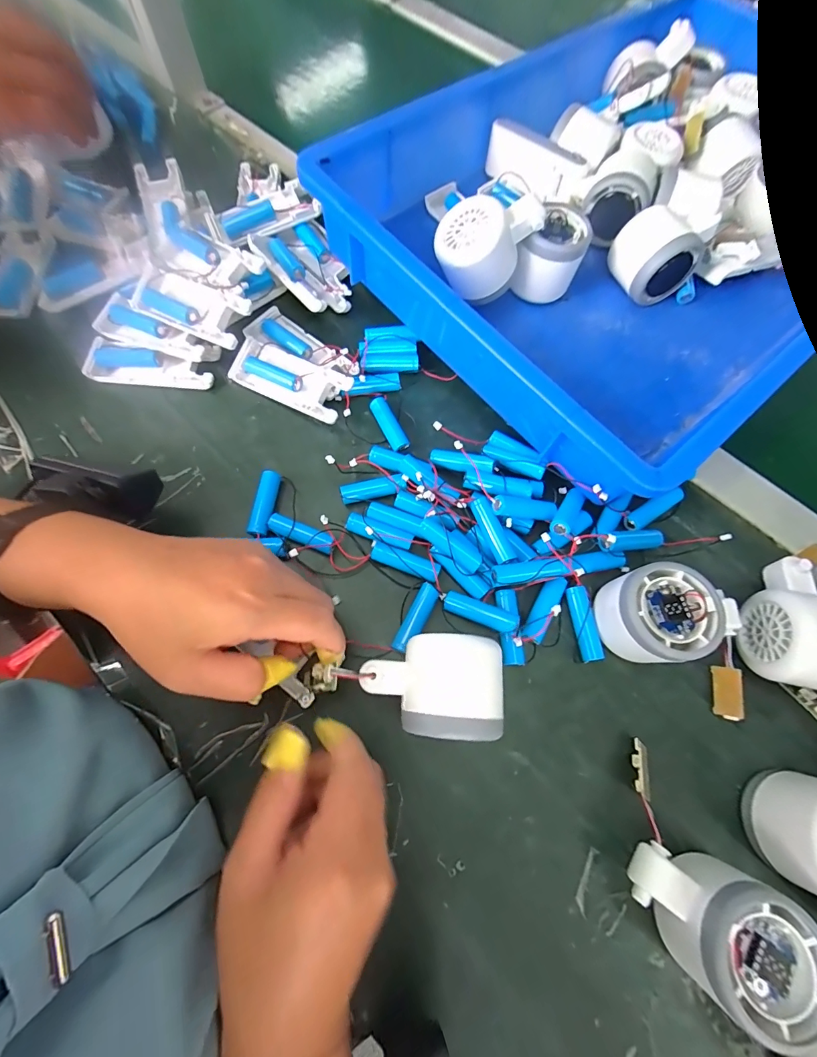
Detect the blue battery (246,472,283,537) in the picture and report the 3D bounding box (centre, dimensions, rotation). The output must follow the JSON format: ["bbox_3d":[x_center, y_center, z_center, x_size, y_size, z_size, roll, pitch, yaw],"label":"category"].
[{"bbox_3d":[-0.108,-0.018,0.305,0.013,0.015,0.050,7,71,1],"label":"blue battery"}]

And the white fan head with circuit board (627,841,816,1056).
[{"bbox_3d":[0.159,0.204,0.215,0.080,0.052,0.056,37,74,10],"label":"white fan head with circuit board"}]

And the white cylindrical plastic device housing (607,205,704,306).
[{"bbox_3d":[0.216,-0.240,0.359,0.056,0.061,0.054,-21,73,-8],"label":"white cylindrical plastic device housing"}]

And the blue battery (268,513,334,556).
[{"bbox_3d":[-0.078,0.004,0.296,0.049,0.014,0.014,22,72,6],"label":"blue battery"}]

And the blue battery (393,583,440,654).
[{"bbox_3d":[0.005,0.062,0.283,0.013,0.013,0.050,28,73,8],"label":"blue battery"}]

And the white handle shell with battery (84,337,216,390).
[{"bbox_3d":[-0.218,-0.141,0.346,0.104,0.019,0.033,3,71,0],"label":"white handle shell with battery"}]

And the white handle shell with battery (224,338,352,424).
[{"bbox_3d":[-0.096,-0.121,0.336,0.100,0.026,0.037,28,73,8],"label":"white handle shell with battery"}]

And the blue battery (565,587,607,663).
[{"bbox_3d":[0.122,0.067,0.286,0.016,0.013,0.050,-8,71,-4],"label":"blue battery"}]

